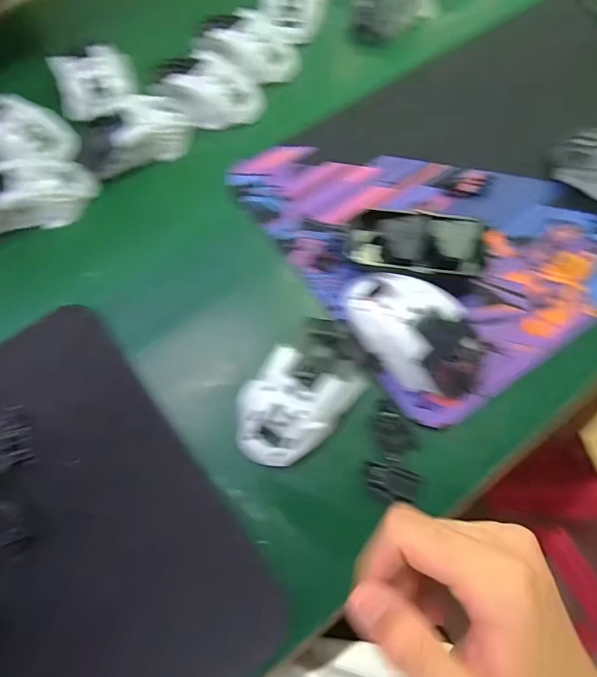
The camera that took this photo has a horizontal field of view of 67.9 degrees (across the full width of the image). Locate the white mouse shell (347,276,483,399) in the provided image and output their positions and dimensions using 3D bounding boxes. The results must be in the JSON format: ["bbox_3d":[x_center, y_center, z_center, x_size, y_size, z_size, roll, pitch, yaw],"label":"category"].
[{"bbox_3d":[0.086,-0.008,0.336,0.066,0.032,0.118,-41,74,-12],"label":"white mouse shell"}]

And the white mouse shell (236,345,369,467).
[{"bbox_3d":[-0.004,0.046,0.319,0.065,0.033,0.092,40,76,15],"label":"white mouse shell"}]

